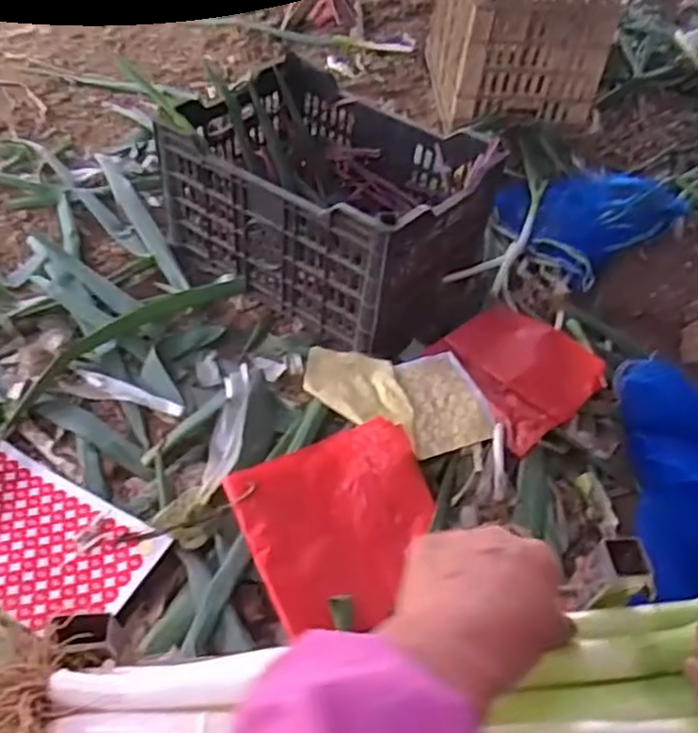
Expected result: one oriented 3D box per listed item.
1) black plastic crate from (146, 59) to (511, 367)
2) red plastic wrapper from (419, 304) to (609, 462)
[{"bbox_3d":[-0.026,-0.273,1.150,0.493,0.229,0.333,29,52,20],"label":"black plastic crate"},{"bbox_3d":[0.251,-0.007,1.052,0.223,0.038,0.227,-29,56,-28],"label":"red plastic wrapper"}]

